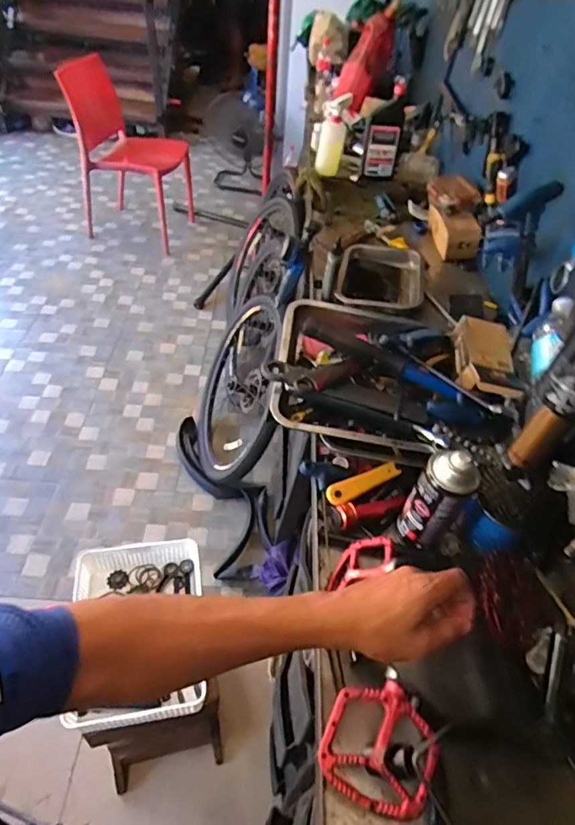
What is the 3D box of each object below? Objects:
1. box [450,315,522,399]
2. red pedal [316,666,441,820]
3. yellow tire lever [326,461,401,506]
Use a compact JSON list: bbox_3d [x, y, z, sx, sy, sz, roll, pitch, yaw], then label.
[{"bbox_3d":[0.324,-0.093,0.818,0.082,0.049,0.162,6,47,0],"label":"box"},{"bbox_3d":[0.097,0.340,0.520,0.113,0.030,0.120,24,72,12],"label":"red pedal"},{"bbox_3d":[0.113,0.102,0.739,0.123,0.009,0.031,-23,74,-18],"label":"yellow tire lever"}]

